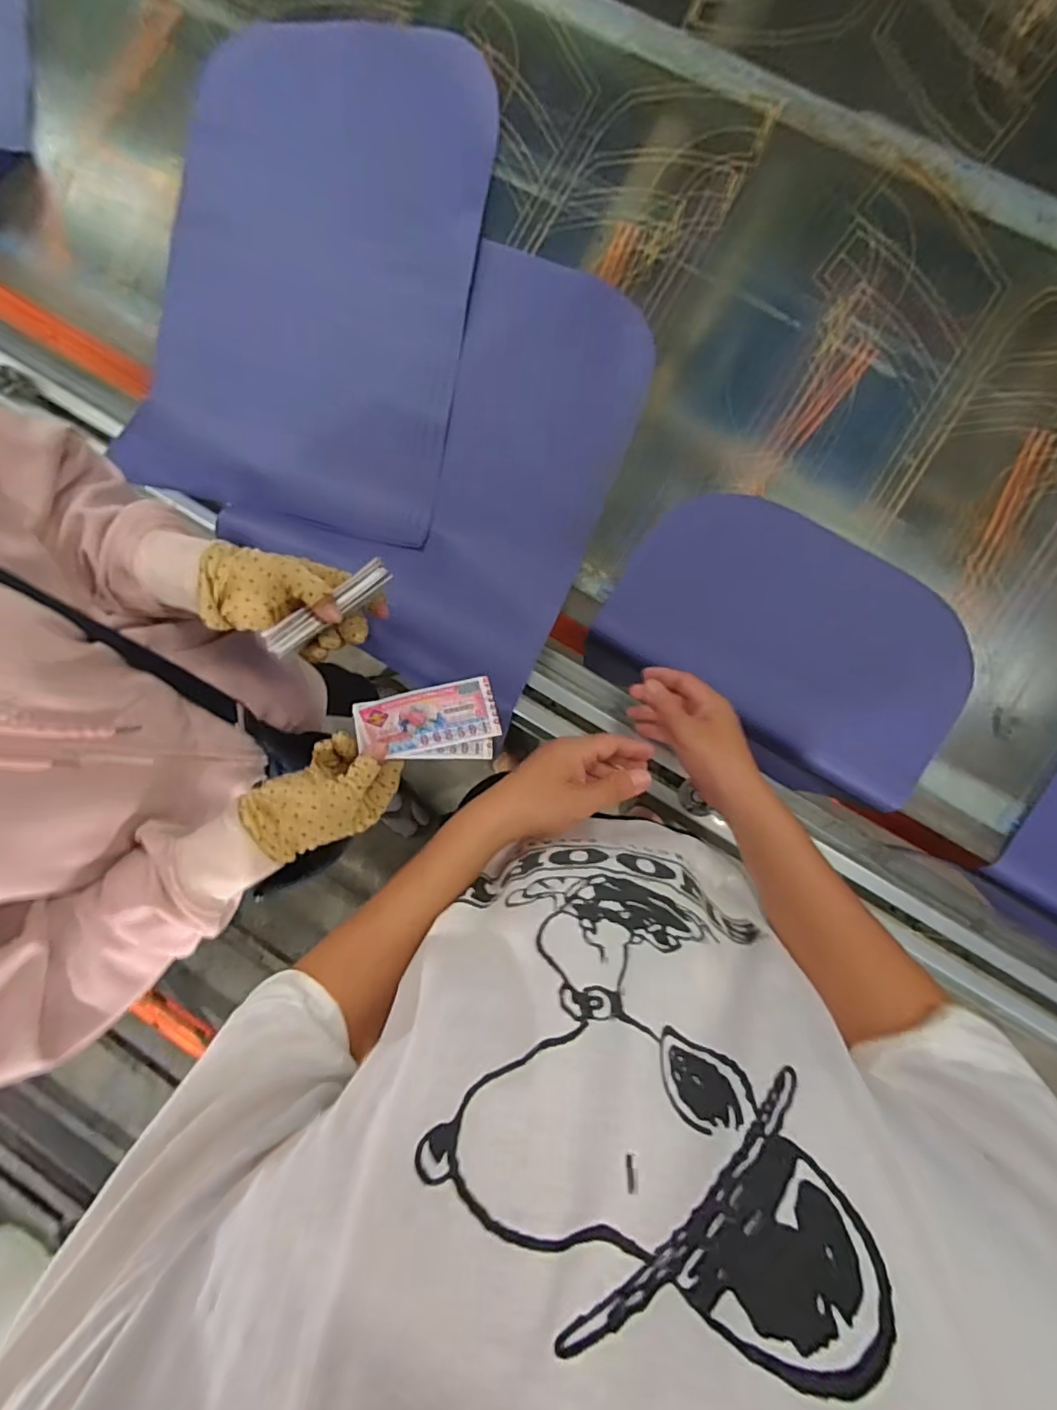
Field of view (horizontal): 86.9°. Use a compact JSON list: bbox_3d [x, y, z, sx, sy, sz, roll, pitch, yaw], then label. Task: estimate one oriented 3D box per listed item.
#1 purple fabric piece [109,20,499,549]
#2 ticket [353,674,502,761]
[{"bbox_3d":[-0.262,-0.521,0.667,0.401,0.035,0.610,11,91,7],"label":"purple fabric piece"},{"bbox_3d":[-0.089,0.021,0.507,0.122,0.007,0.074,-11,110,2],"label":"ticket"}]

